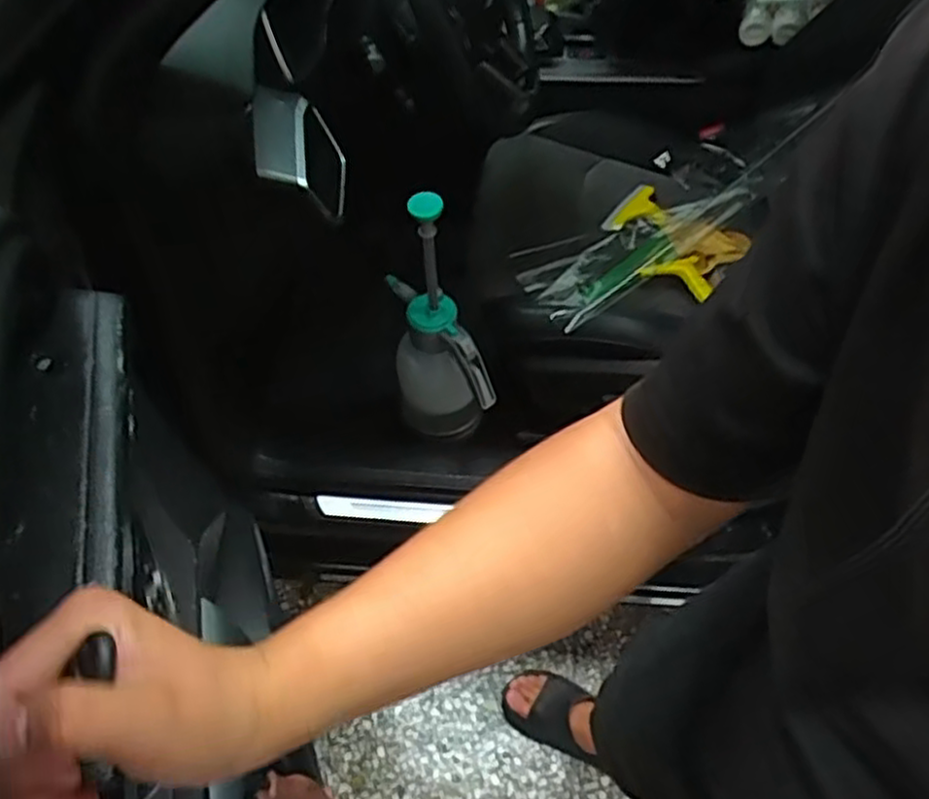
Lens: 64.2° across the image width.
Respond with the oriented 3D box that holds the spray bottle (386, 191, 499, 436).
[{"bbox_3d":[-0.048,-0.112,1.057,0.117,0.431,0.211,-18,56,-10],"label":"spray bottle"}]

